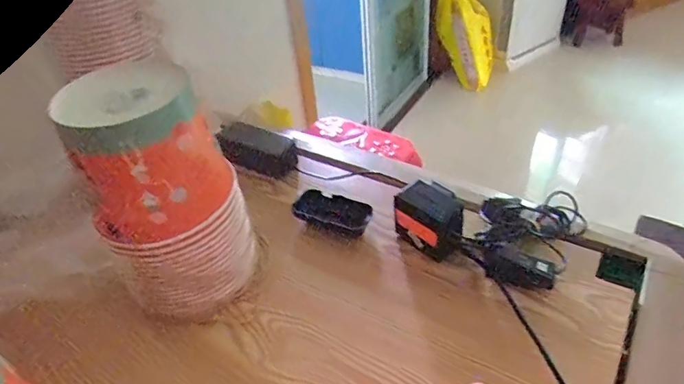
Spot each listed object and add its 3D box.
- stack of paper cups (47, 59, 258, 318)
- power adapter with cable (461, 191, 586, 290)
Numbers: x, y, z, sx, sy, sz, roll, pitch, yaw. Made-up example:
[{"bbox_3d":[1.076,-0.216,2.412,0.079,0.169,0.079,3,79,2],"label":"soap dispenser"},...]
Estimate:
[{"bbox_3d":[-0.186,0.006,0.529,0.141,0.262,0.132,-10,39,-5],"label":"stack of paper cups"},{"bbox_3d":[0.238,0.041,0.602,0.110,0.051,0.191,22,46,30],"label":"power adapter with cable"}]

